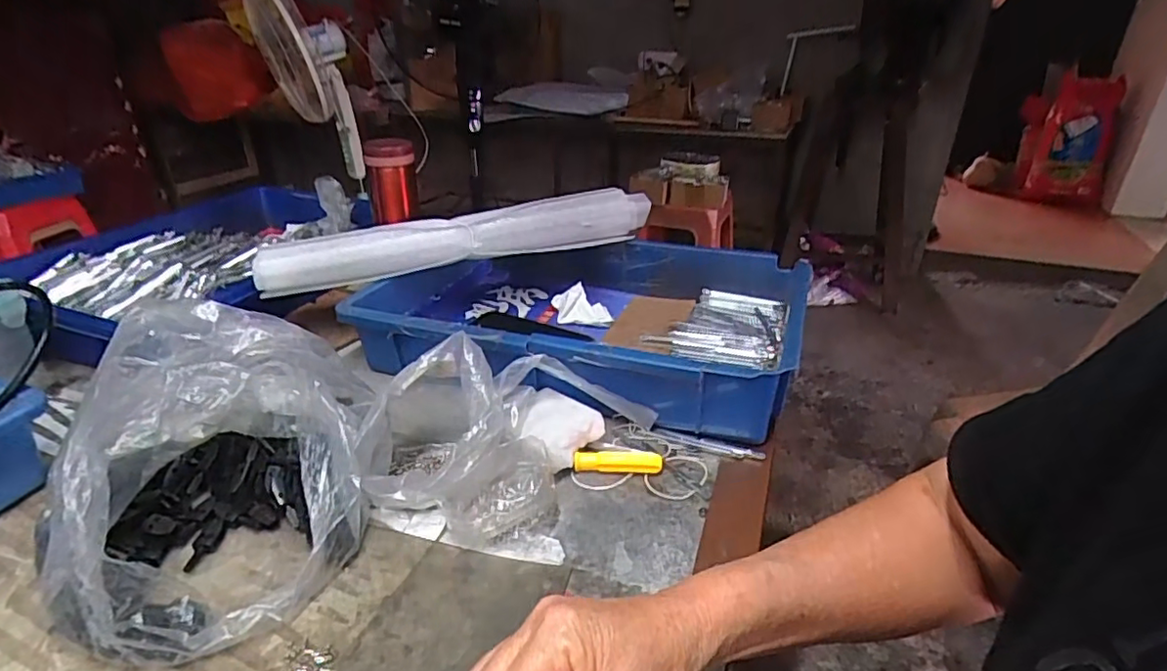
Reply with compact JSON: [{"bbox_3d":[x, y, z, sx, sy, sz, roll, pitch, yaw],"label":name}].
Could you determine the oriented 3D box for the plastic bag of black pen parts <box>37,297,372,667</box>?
[{"bbox_3d":[-0.241,0.080,0.411,0.167,0.146,0.221,-4,26,-13],"label":"plastic bag of black pen parts"}]

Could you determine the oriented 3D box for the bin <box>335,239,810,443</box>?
[{"bbox_3d":[-0.005,-0.023,0.641,0.426,0.089,0.274,9,28,15],"label":"bin"}]

